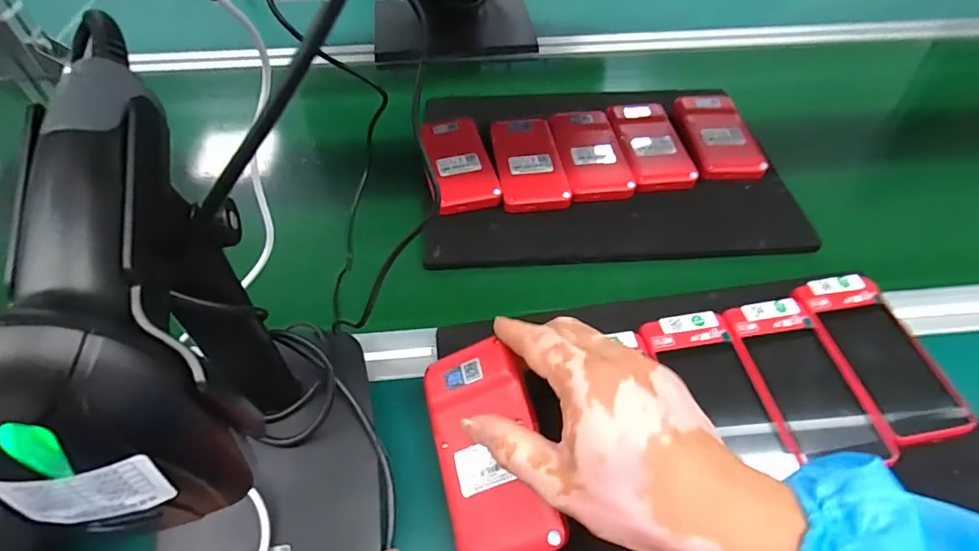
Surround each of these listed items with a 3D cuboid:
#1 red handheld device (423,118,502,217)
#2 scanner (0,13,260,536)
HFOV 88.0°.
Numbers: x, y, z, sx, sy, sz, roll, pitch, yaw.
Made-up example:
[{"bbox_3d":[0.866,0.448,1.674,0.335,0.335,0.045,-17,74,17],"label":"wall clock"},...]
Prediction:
[{"bbox_3d":[-0.032,-0.108,0.484,0.060,0.015,0.122,-10,52,-9],"label":"red handheld device"},{"bbox_3d":[-0.122,-0.008,0.162,0.065,0.073,0.170,-11,72,-10],"label":"scanner"}]

